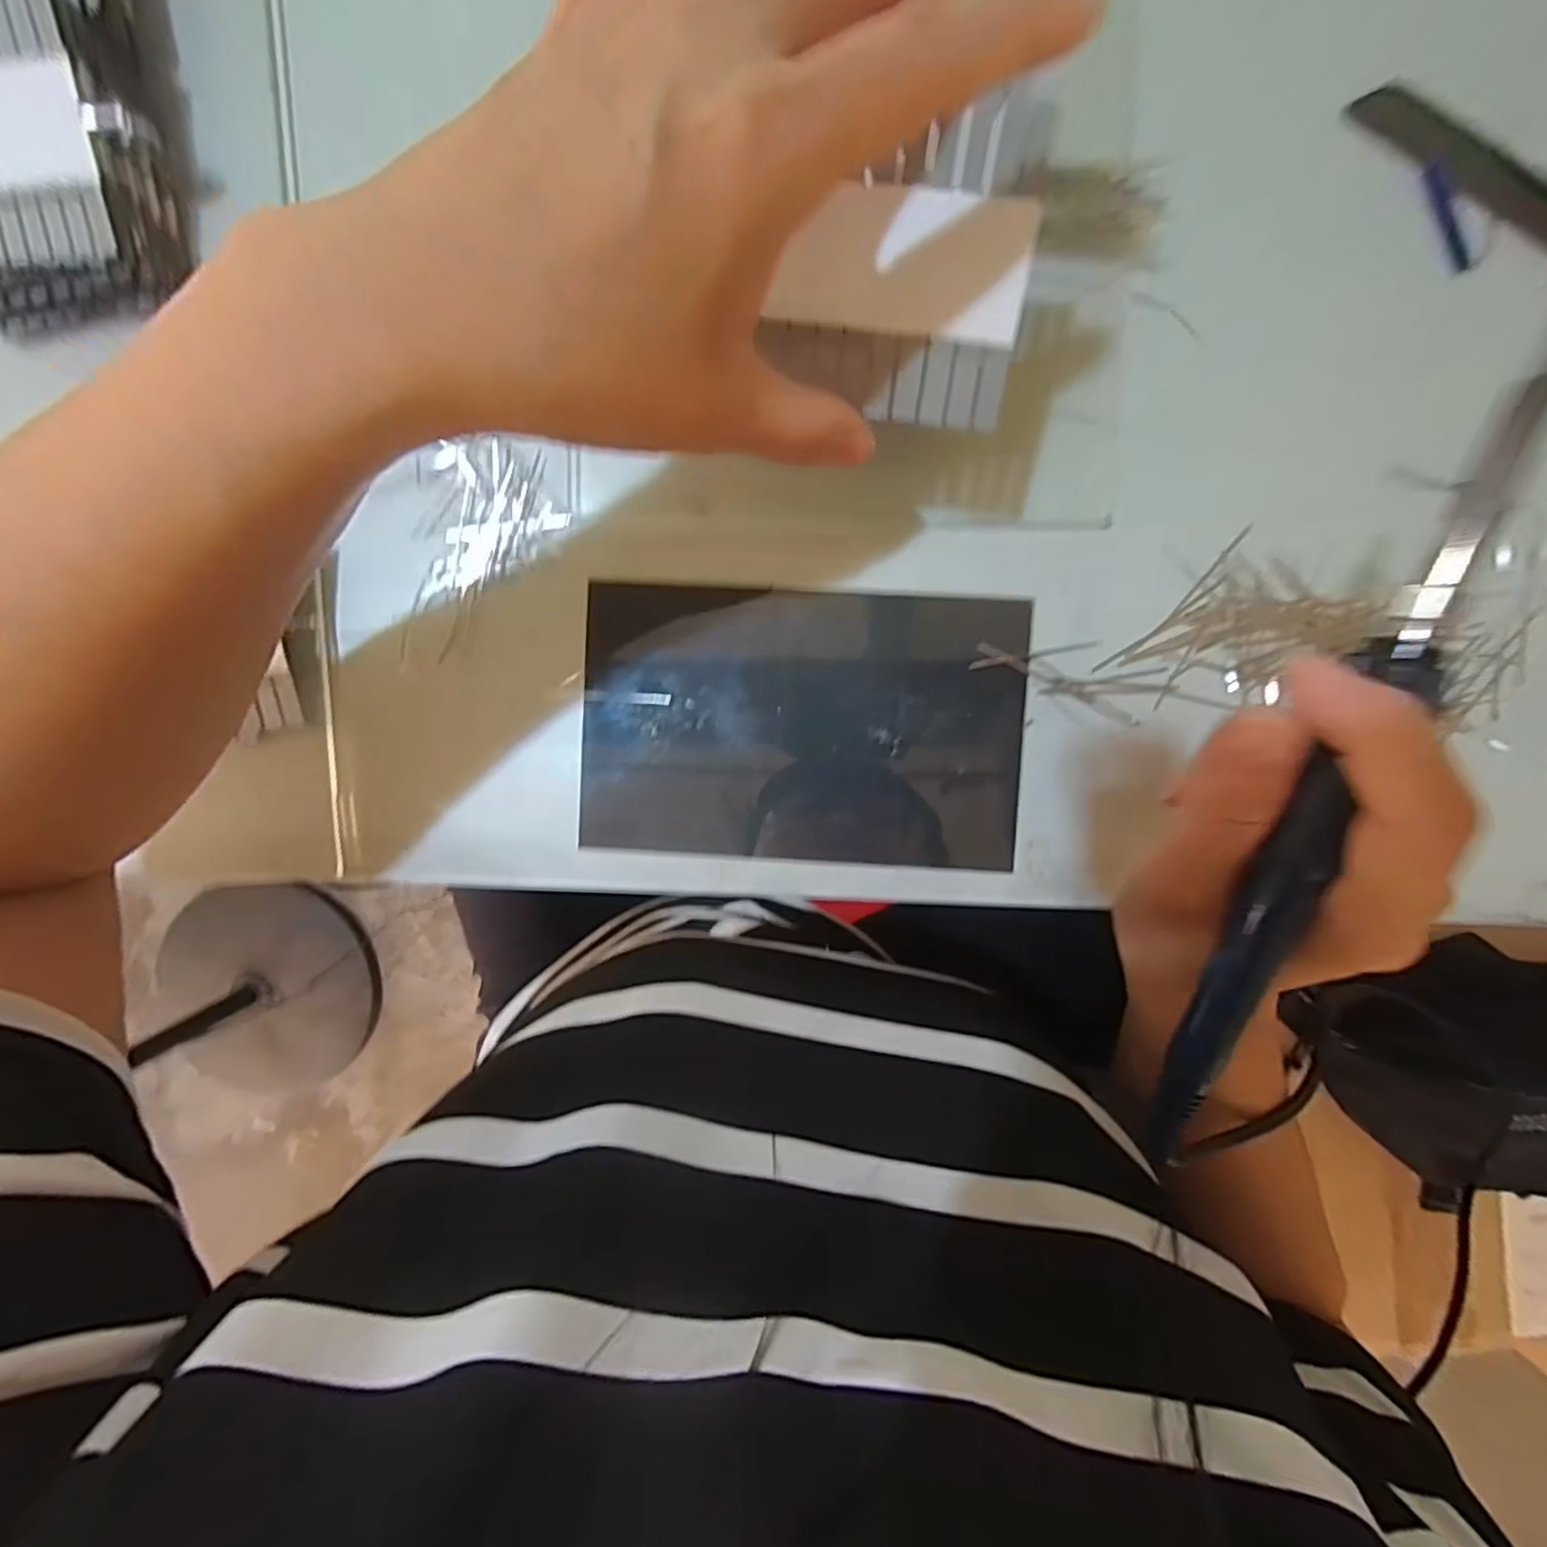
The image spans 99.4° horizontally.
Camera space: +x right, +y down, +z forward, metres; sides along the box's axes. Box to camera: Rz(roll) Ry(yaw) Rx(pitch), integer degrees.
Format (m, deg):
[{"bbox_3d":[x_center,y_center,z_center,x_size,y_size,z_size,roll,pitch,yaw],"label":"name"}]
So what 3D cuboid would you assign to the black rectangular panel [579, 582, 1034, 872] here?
[{"bbox_3d":[0.011,-0.018,0.256,0.170,0.006,0.104,3,93,2],"label":"black rectangular panel"}]

